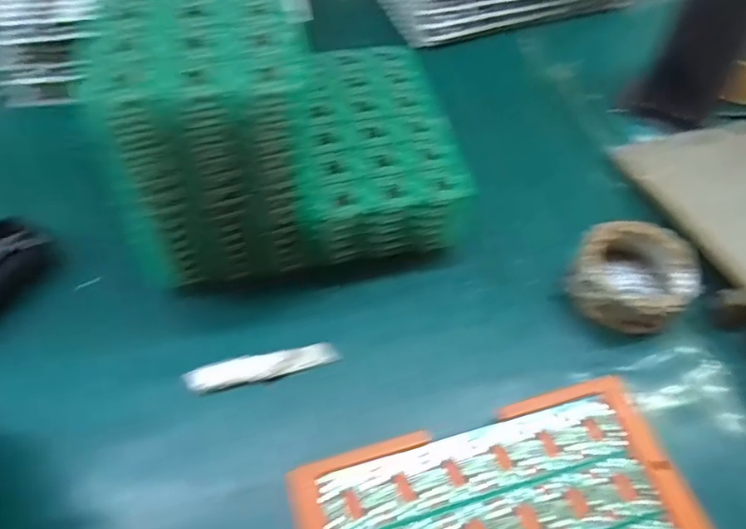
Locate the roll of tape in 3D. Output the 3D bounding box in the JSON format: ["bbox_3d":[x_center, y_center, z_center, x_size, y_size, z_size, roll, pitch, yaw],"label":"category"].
[{"bbox_3d":[0.208,0.012,0.432,0.089,0.048,0.089,1,54,-2],"label":"roll of tape"}]

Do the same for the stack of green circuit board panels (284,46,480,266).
[{"bbox_3d":[-0.003,-0.104,0.476,0.130,0.069,0.197,-7,55,-7],"label":"stack of green circuit board panels"}]

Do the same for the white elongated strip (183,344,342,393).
[{"bbox_3d":[-0.082,0.077,0.398,0.110,0.009,0.019,-10,55,-9],"label":"white elongated strip"}]

